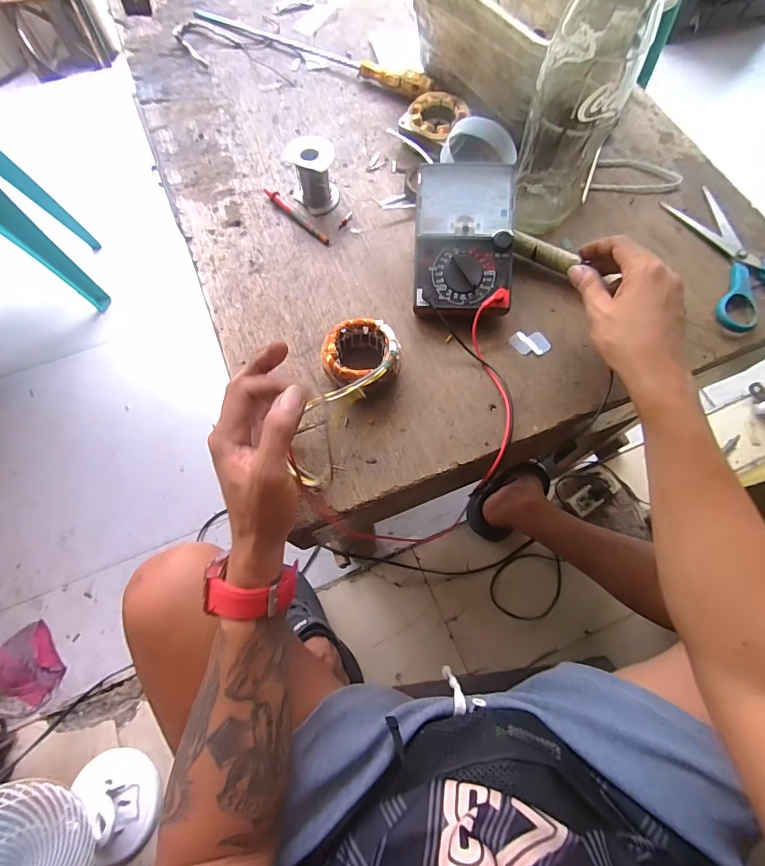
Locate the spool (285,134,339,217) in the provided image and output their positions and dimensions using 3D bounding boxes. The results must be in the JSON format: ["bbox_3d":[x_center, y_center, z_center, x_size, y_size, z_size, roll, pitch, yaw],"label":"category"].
[{"bbox_3d":[-0.076,-0.291,0.483,0.048,0.057,0.050,0,70,0],"label":"spool"}]

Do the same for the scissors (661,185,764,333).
[{"bbox_3d":[0.408,-0.188,0.474,0.120,0.015,0.222,-5,70,-2],"label":"scissors"}]

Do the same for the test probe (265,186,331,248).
[{"bbox_3d":[-0.100,-0.253,0.494,0.012,0.010,0.105,-41,75,-13],"label":"test probe"}]

